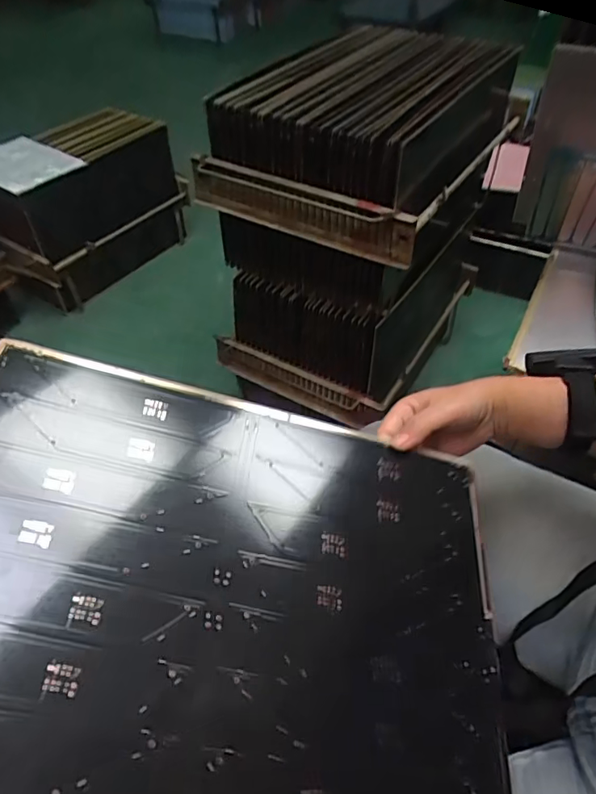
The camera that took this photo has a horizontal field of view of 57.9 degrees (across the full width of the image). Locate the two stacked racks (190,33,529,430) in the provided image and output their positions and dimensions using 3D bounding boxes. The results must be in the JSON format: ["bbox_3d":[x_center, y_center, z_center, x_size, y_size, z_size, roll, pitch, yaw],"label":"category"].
[{"bbox_3d":[0.148,-0.349,1.140,0.401,0.621,0.612,24,52,22],"label":"two stacked racks"}]

